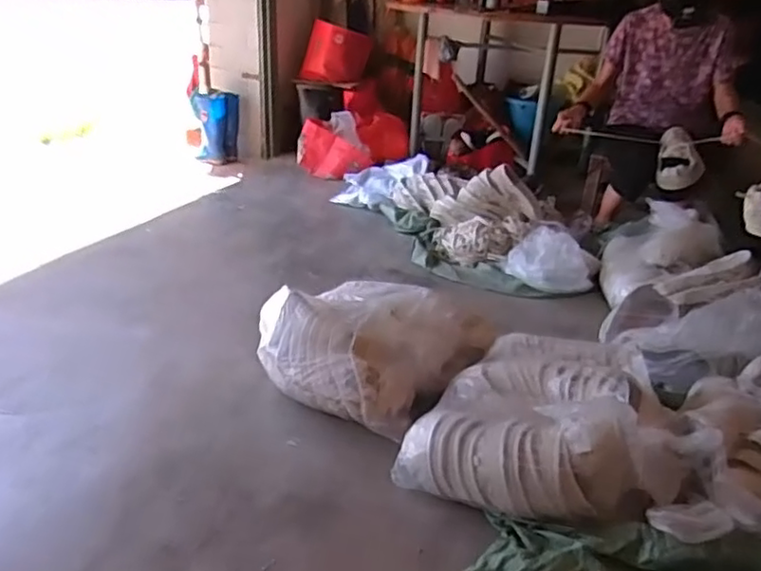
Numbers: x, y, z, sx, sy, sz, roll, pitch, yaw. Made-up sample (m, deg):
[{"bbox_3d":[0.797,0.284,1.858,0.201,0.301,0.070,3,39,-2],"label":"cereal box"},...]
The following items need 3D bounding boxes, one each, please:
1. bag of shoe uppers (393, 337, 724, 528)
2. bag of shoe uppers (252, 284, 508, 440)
[{"bbox_3d":[0.338,0.250,1.263,0.509,0.199,0.421,9,26,14],"label":"bag of shoe uppers"},{"bbox_3d":[-0.021,0.117,1.480,0.409,0.184,0.450,21,30,31],"label":"bag of shoe uppers"}]

